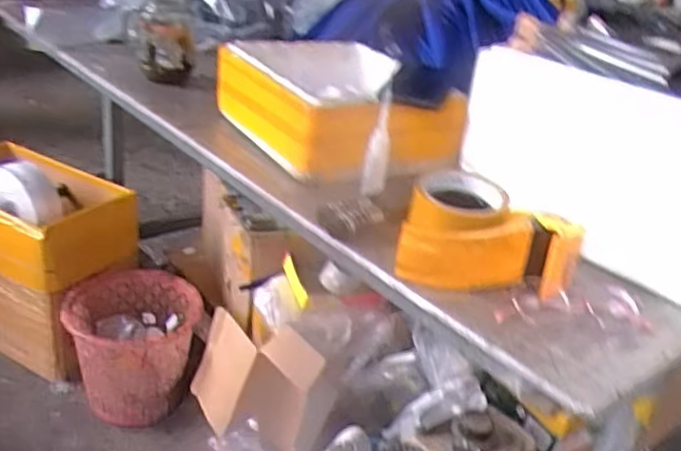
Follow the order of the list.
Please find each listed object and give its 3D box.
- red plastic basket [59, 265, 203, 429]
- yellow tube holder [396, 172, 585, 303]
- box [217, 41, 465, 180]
[{"bbox_3d":[-0.475,0.292,1.559,0.286,0.275,0.249,3,27,-9],"label":"red plastic basket"},{"bbox_3d":[0.139,0.007,0.646,0.158,0.062,0.127,9,27,4],"label":"yellow tube holder"},{"bbox_3d":[0.003,-0.162,0.920,0.248,0.099,0.321,-14,34,-35],"label":"box"}]

